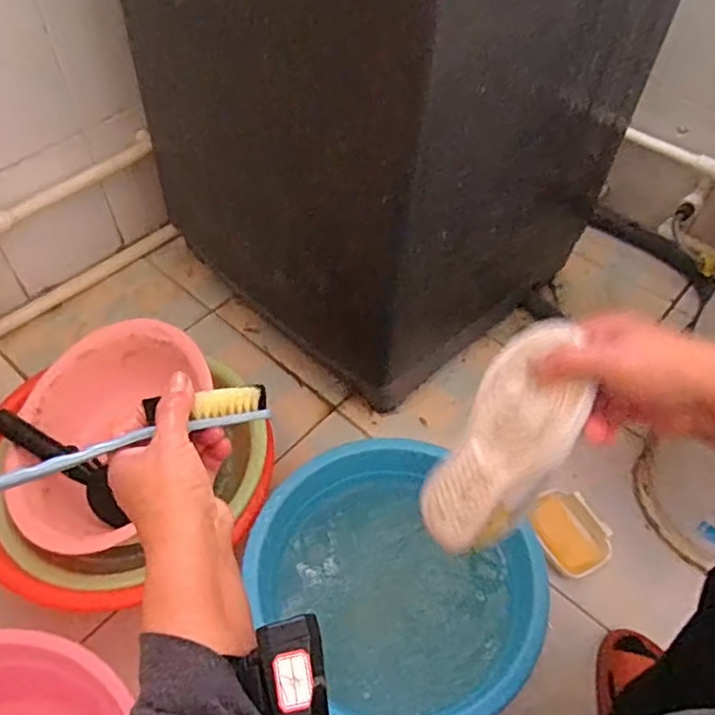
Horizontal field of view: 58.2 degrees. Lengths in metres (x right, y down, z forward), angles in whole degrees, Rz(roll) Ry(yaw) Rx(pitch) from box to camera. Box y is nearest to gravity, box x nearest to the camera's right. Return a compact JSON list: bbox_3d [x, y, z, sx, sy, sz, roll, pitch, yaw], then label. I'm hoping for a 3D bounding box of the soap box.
[{"bbox_3d":[0.310,0.248,0.932,0.085,0.041,0.124,-20,56,-16],"label":"soap box"}]

